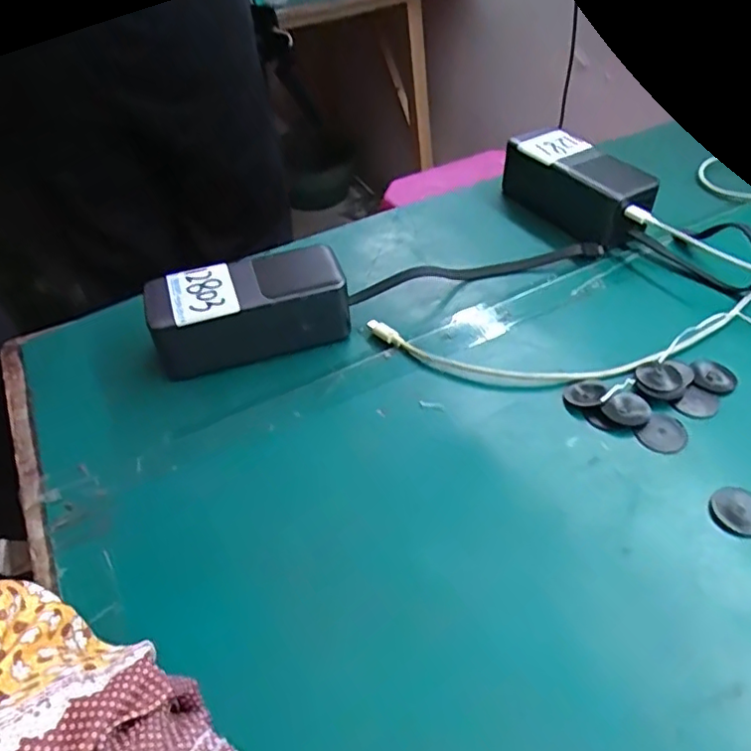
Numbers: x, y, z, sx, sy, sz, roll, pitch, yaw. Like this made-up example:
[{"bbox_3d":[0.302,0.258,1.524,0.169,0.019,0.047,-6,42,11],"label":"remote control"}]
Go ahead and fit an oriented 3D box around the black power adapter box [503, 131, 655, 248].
[{"bbox_3d":[0.172,-0.161,0.524,0.055,0.049,0.130,-26,48,-20],"label":"black power adapter box"}]

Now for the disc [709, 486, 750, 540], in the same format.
[{"bbox_3d":[0.189,0.070,0.320,0.028,0.005,0.030,-3,45,3],"label":"disc"}]

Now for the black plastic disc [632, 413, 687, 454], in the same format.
[{"bbox_3d":[0.168,0.034,0.358,0.028,0.004,0.024,-31,50,-24],"label":"black plastic disc"}]

